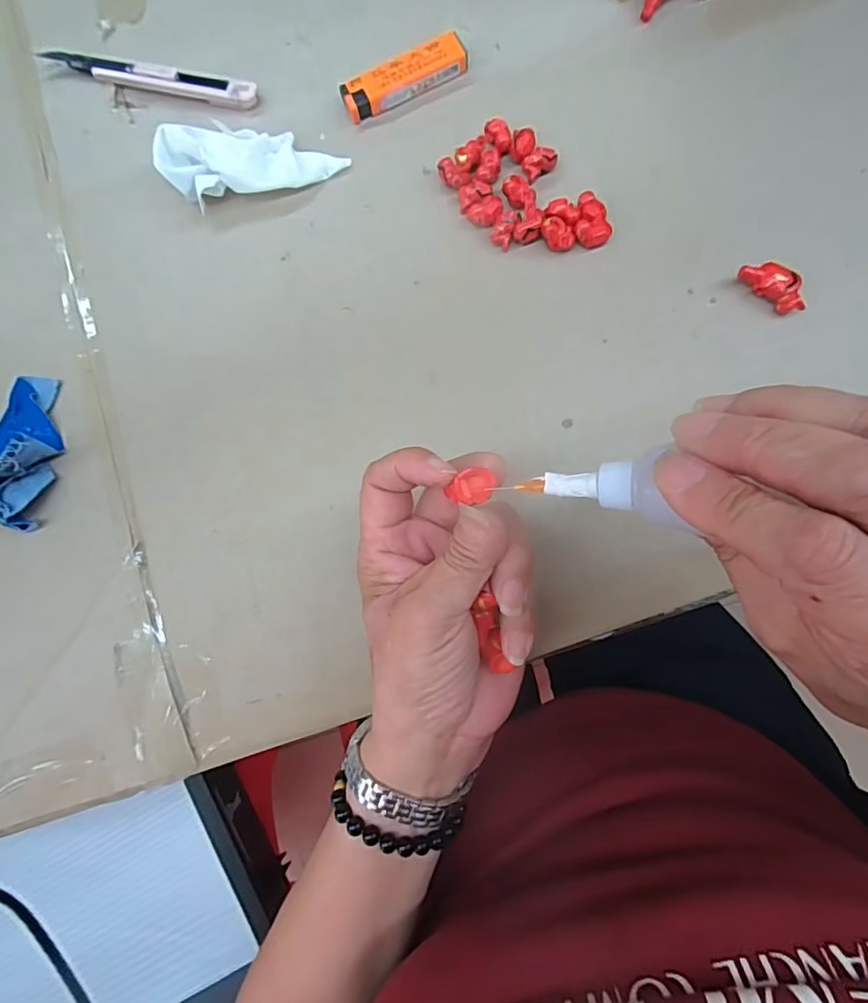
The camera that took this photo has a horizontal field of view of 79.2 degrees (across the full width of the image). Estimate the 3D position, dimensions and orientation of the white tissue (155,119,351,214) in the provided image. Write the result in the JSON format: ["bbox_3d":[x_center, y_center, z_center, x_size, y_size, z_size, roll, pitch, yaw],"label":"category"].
[{"bbox_3d":[-0.111,-0.211,0.319,0.105,0.027,0.040,-7,81,4],"label":"white tissue"}]

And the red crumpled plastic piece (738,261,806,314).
[{"bbox_3d":[0.186,-0.119,0.288,0.037,0.015,0.016,33,86,9],"label":"red crumpled plastic piece"}]

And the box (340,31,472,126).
[{"bbox_3d":[-0.018,-0.268,0.333,0.081,0.014,0.020,-25,80,1],"label":"box"}]

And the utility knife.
[{"bbox_3d":[-0.187,-0.279,0.347,0.147,0.009,0.017,15,83,7],"label":"utility knife"}]

